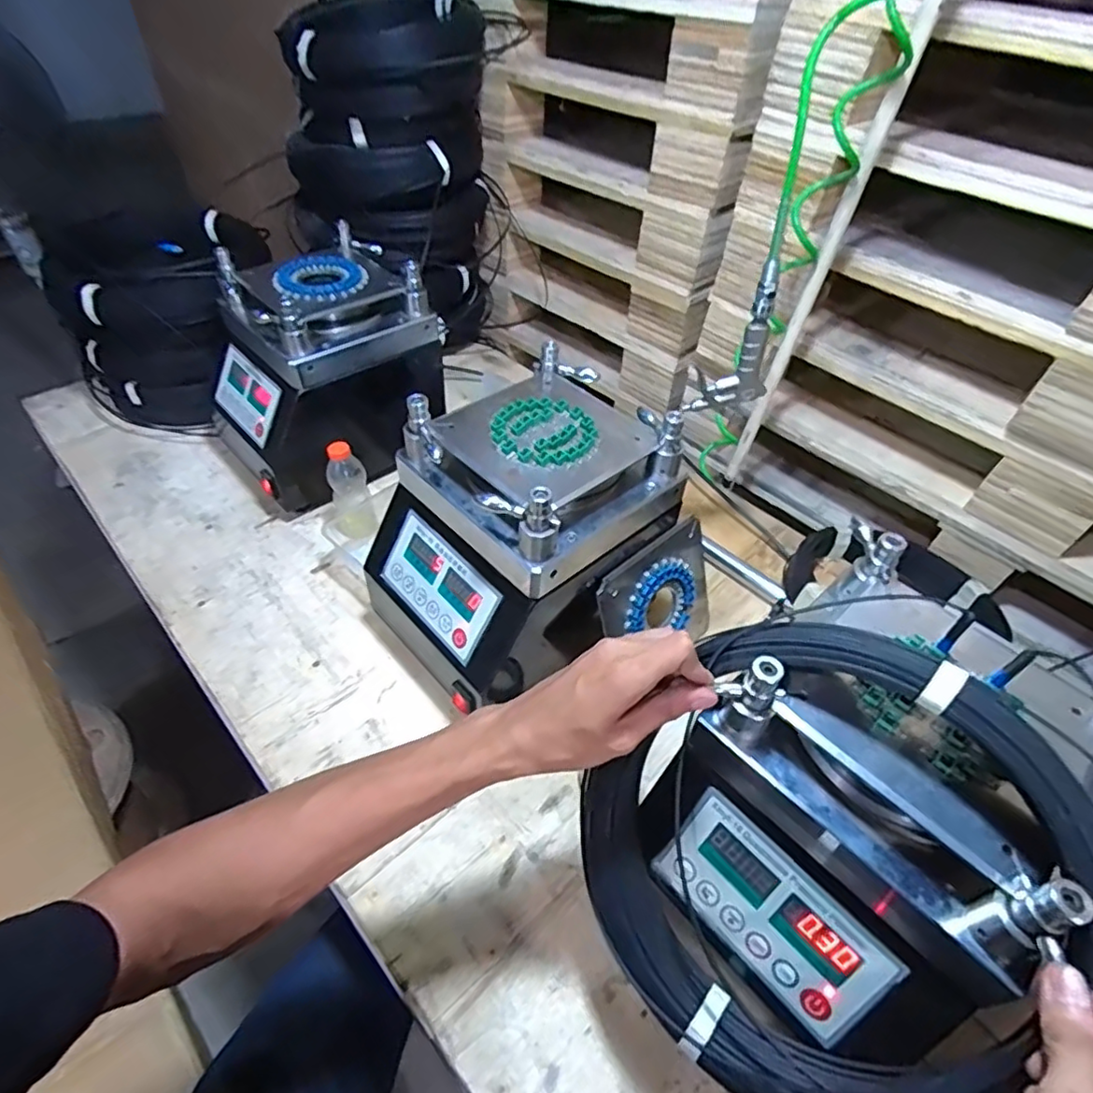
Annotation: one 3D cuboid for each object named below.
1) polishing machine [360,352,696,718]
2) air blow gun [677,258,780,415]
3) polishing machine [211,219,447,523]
[{"bbox_3d":[-0.028,-0.007,0.662,0.277,0.285,0.211,-28,54,-26],"label":"polishing machine"},{"bbox_3d":[0.216,-0.225,0.674,0.091,0.163,0.024,-9,48,-10],"label":"air blow gun"},{"bbox_3d":[-0.327,-0.260,0.893,0.305,0.278,0.250,-29,54,-26],"label":"polishing machine"}]

